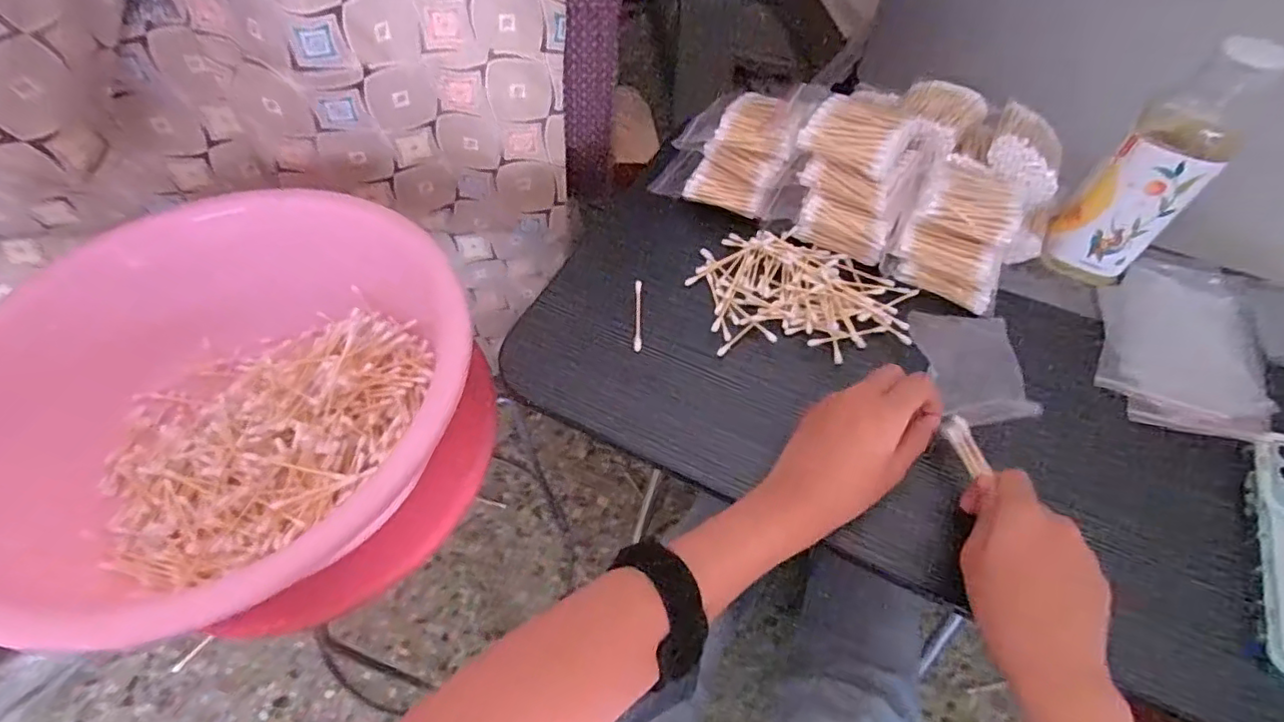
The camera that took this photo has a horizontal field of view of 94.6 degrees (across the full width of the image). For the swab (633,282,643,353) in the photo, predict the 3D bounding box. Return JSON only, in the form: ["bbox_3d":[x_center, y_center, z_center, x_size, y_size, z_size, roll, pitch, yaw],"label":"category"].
[{"bbox_3d":[-0.003,-0.036,0.469,0.007,0.006,0.069,2,56,0],"label":"swab"}]

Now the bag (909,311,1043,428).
[{"bbox_3d":[0.234,0.001,0.423,0.065,0.008,0.107,3,43,13],"label":"bag"}]

